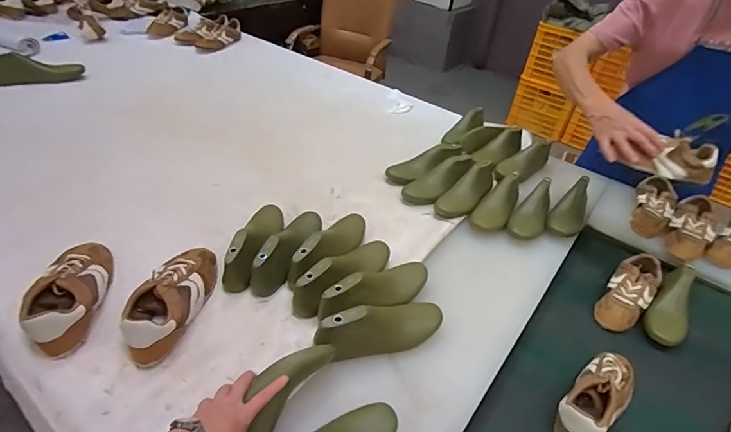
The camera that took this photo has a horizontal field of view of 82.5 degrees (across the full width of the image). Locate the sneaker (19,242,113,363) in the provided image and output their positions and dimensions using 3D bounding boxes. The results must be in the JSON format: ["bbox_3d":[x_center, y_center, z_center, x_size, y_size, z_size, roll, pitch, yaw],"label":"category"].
[{"bbox_3d":[-0.506,0.122,0.715,0.097,0.074,0.232,-9,42,-17],"label":"sneaker"}]

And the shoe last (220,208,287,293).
[{"bbox_3d":[-0.222,0.042,0.846,0.069,0.080,0.226,6,40,1],"label":"shoe last"}]

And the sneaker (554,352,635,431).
[{"bbox_3d":[0.389,0.299,0.699,0.210,0.072,0.085,-25,48,-31],"label":"sneaker"}]

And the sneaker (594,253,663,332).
[{"bbox_3d":[0.571,0.155,0.896,0.090,0.067,0.226,34,48,30],"label":"sneaker"}]

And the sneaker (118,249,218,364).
[{"bbox_3d":[-0.335,0.135,0.726,0.086,0.071,0.240,9,40,4],"label":"sneaker"}]

